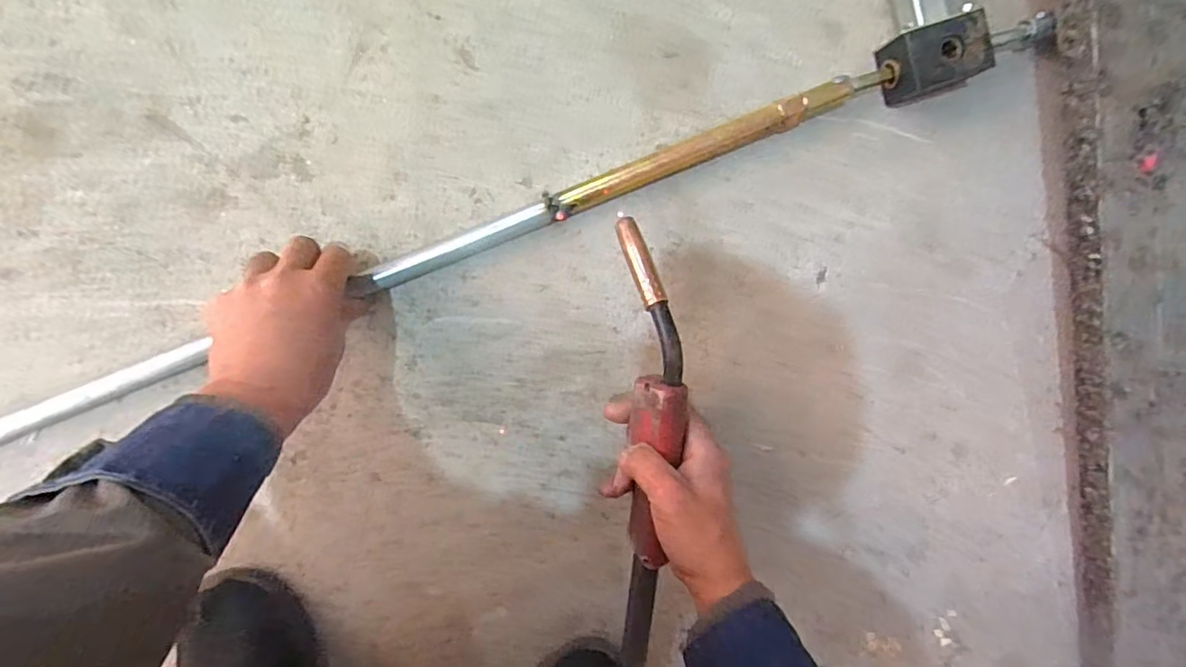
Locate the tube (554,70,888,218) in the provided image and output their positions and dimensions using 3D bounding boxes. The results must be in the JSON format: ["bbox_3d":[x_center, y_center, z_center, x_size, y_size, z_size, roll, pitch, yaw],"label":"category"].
[{"bbox_3d":[0.100,-0.155,0.453,0.277,0.028,0.024,-22,99,-1],"label":"tube"}]

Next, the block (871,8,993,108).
[{"bbox_3d":[0.272,-0.215,0.443,0.074,0.047,0.053,-18,99,-1],"label":"block"}]

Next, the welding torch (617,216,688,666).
[{"bbox_3d":[0.043,0.100,0.433,0.048,0.062,0.363,0,103,-4],"label":"welding torch"}]

